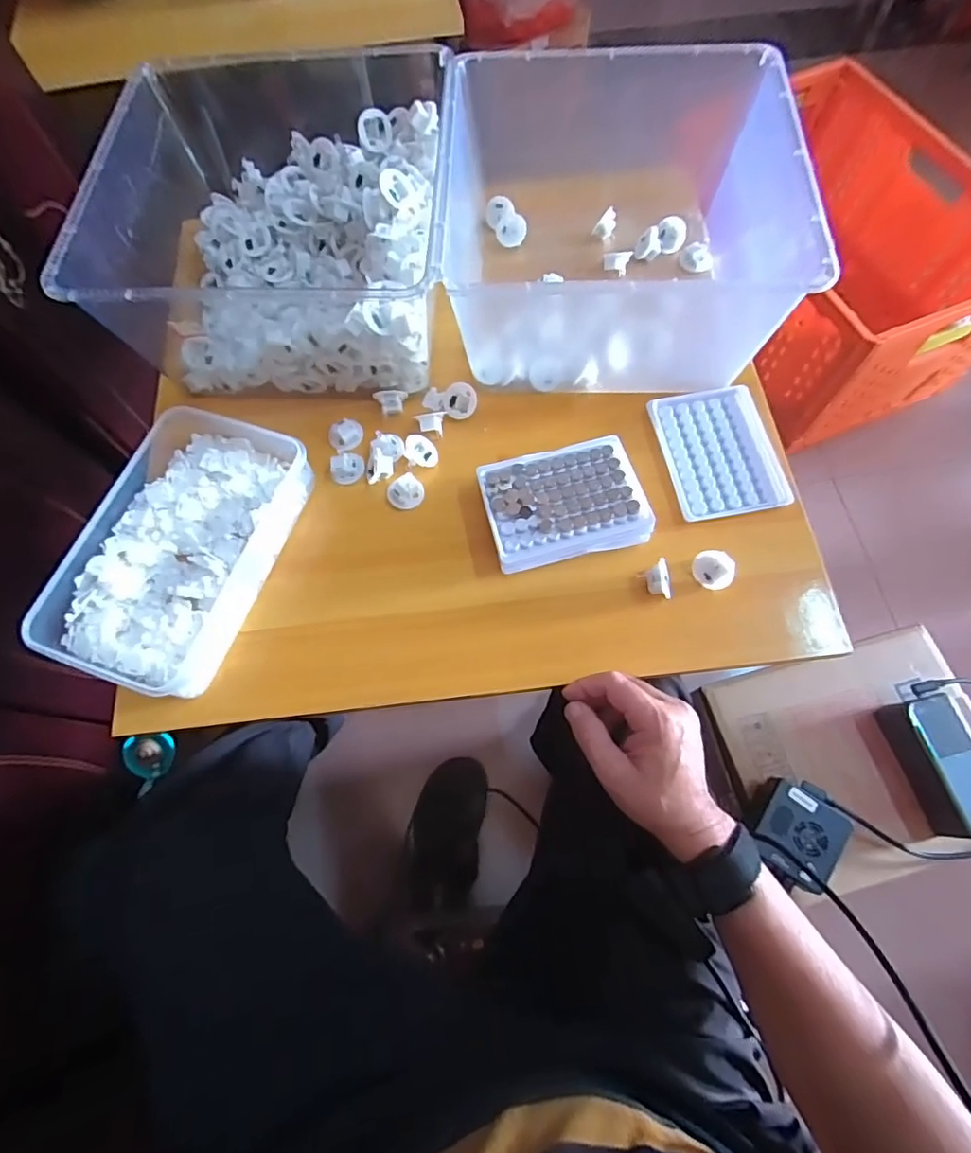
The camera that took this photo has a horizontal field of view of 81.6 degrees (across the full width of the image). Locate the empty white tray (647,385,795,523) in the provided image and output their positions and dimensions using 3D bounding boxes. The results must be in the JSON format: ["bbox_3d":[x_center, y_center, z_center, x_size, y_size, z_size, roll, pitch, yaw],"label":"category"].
[{"bbox_3d":[0.216,-0.116,0.523,0.102,0.010,0.130,-9,69,-2],"label":"empty white tray"}]

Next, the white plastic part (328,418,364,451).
[{"bbox_3d":[-0.134,-0.137,0.542,0.031,0.015,0.026,-28,71,-9],"label":"white plastic part"}]

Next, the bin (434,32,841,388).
[{"bbox_3d":[0.121,-0.350,0.556,0.294,0.177,0.325,1,69,2],"label":"bin"}]

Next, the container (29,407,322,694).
[{"bbox_3d":[-0.263,-0.029,0.491,0.150,0.043,0.248,20,71,9],"label":"container"}]

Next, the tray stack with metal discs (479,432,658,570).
[{"bbox_3d":[0.067,-0.064,0.497,0.131,0.040,0.102,-12,69,-3],"label":"tray stack with metal discs"}]

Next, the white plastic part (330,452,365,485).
[{"bbox_3d":[-0.130,-0.103,0.530,0.030,0.016,0.026,-4,69,0],"label":"white plastic part"}]

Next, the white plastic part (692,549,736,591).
[{"bbox_3d":[0.194,-0.007,0.476,0.034,0.024,0.025,36,74,14],"label":"white plastic part"}]

